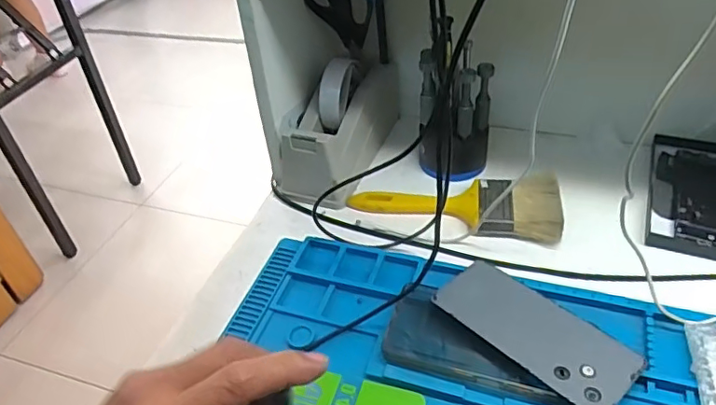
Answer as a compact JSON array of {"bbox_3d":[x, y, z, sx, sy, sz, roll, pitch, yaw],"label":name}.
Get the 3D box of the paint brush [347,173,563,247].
[{"bbox_3d":[0.102,-0.004,0.582,0.217,0.020,0.078,7,43,15],"label":"paint brush"}]

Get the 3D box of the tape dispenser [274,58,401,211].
[{"bbox_3d":[-0.023,-0.092,0.633,0.094,0.100,0.177,15,45,22],"label":"tape dispenser"}]

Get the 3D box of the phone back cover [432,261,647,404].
[{"bbox_3d":[0.141,0.102,0.445,0.069,0.005,0.157,-34,47,-29],"label":"phone back cover"}]

